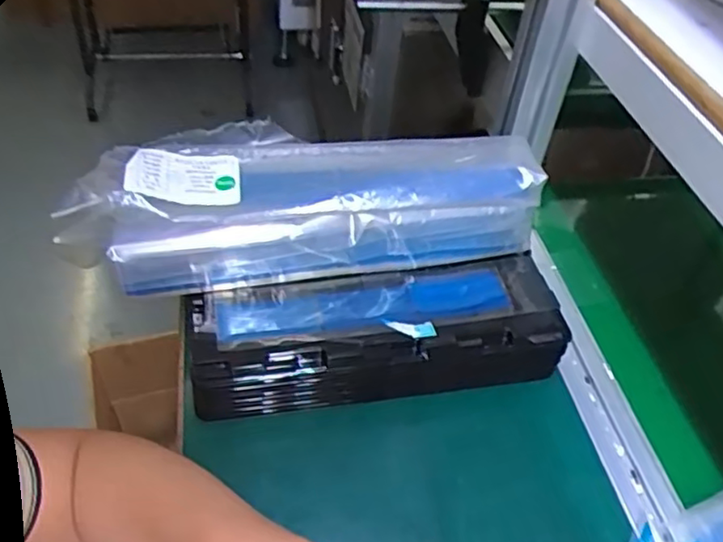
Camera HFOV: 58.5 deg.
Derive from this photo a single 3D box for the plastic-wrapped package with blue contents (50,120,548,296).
[{"bbox_3d":[-0.041,-0.058,0.505,0.340,0.075,0.108,-6,47,-13],"label":"plastic-wrapped package with blue contents"}]

